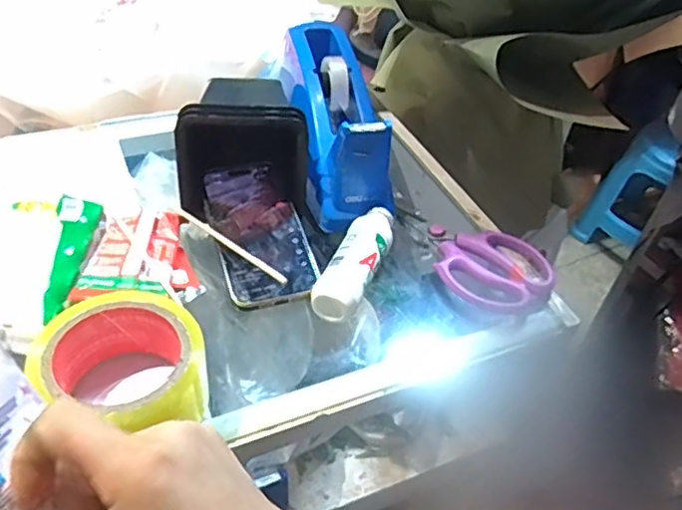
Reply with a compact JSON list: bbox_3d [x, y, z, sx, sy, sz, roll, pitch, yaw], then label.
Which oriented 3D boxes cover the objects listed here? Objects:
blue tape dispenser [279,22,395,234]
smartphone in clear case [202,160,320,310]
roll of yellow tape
[{"bbox_3d":[-0.012,-0.125,0.598,0.069,0.120,0.220,-6,45,-14],"label":"blue tape dispenser"},{"bbox_3d":[-0.069,-0.023,0.516,0.071,0.009,0.147,-12,55,-17],"label":"smartphone in clear case"},{"bbox_3d":[-0.136,0.077,0.399,0.092,0.054,0.092,4,43,-4],"label":"roll of yellow tape"}]

